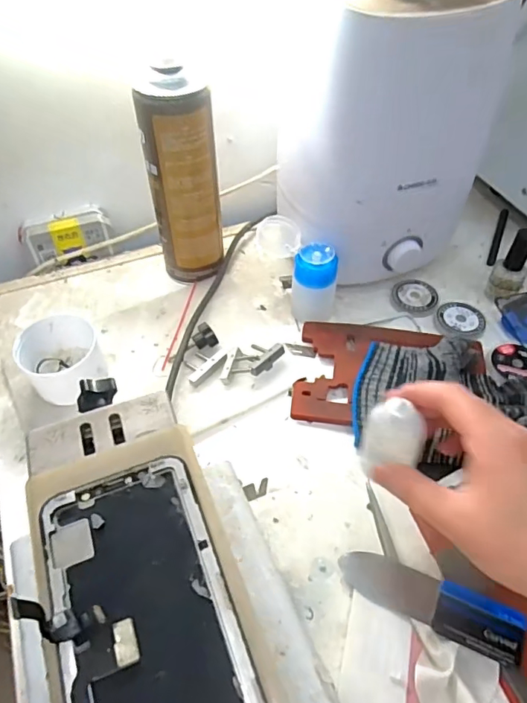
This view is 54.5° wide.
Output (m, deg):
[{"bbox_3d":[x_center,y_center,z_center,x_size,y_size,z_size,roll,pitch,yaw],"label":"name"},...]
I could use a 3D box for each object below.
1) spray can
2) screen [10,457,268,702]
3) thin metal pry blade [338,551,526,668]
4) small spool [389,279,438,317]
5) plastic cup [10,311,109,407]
[{"bbox_3d":[-0.075,-0.150,0.478,0.053,0.199,0.046,29,57,22],"label":"spray can"},{"bbox_3d":[-0.045,0.110,0.199,0.069,0.006,0.138,-17,53,-13],"label":"screen"},{"bbox_3d":[0.109,0.164,0.339,0.118,0.012,0.032,21,54,17],"label":"thin metal pry blade"},{"bbox_3d":[0.156,-0.055,0.531,0.046,0.008,0.048,0,51,0],"label":"small spool"},{"bbox_3d":[-0.171,0.008,0.447,0.067,0.055,0.064,0,51,0],"label":"plastic cup"}]

